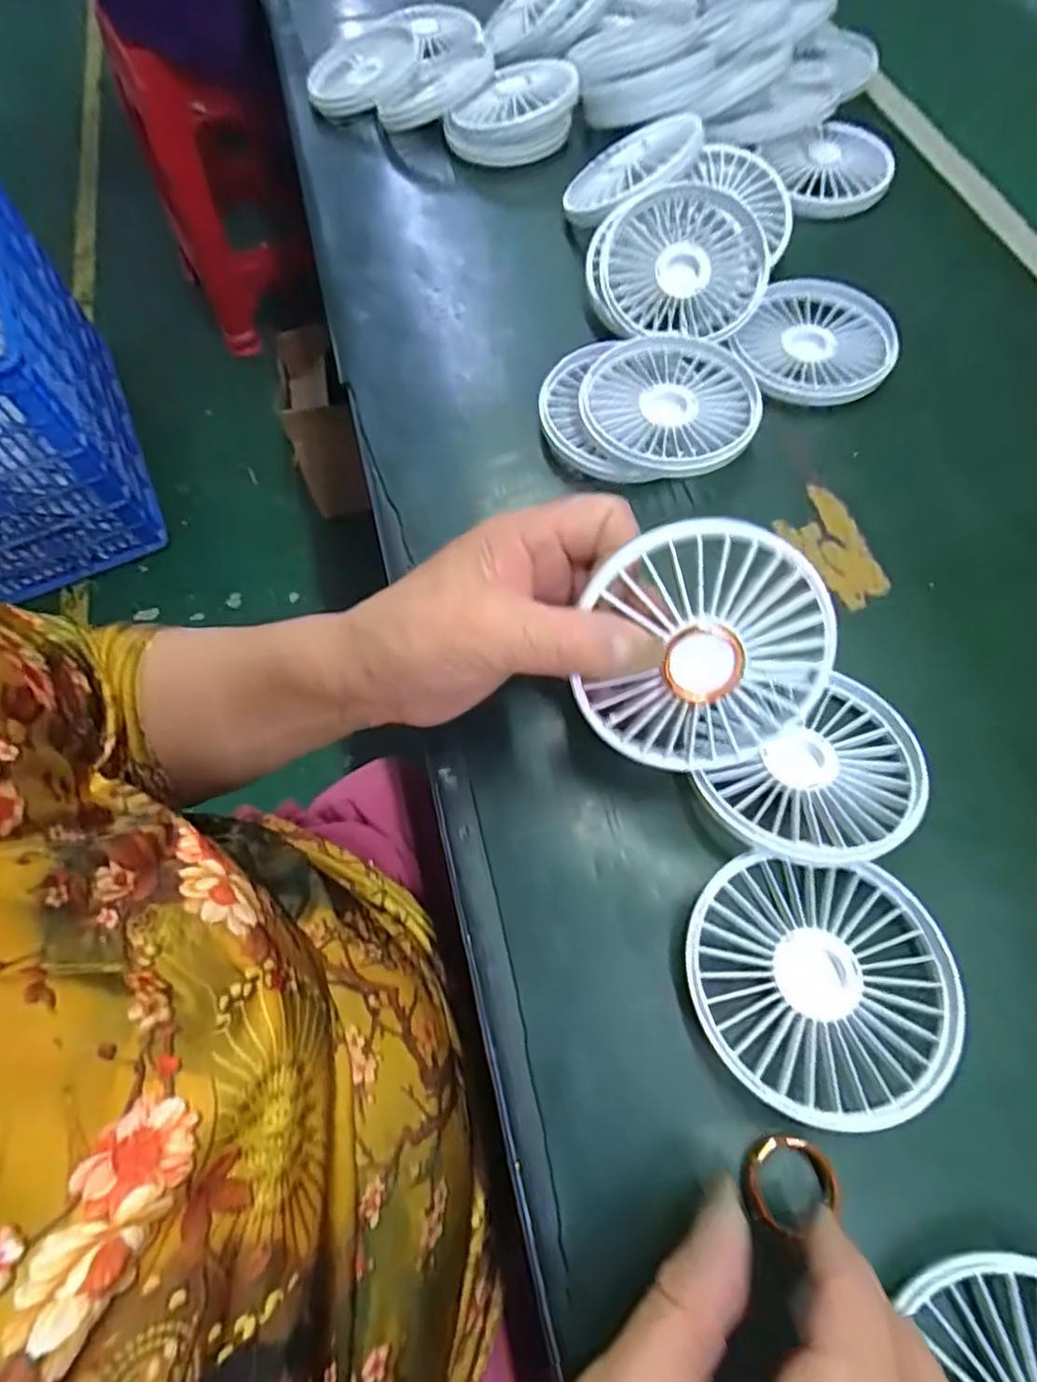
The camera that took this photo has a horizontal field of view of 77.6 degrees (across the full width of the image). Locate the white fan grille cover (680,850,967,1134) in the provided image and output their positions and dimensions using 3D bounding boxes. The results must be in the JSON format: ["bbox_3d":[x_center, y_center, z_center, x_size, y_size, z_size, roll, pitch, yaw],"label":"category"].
[{"bbox_3d":[0.106,0.102,0.227,0.087,0.019,0.081,7,66,5],"label":"white fan grille cover"}]

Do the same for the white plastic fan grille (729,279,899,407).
[{"bbox_3d":[0.168,-0.197,0.359,0.079,0.014,0.091,21,68,11],"label":"white plastic fan grille"}]

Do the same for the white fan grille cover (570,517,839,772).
[{"bbox_3d":[0.064,-0.012,0.221,0.082,0.088,0.010,6,25,1],"label":"white fan grille cover"}]

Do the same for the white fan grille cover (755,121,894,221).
[{"bbox_3d":[0.209,-0.350,0.431,0.081,0.016,0.076,-10,66,-3],"label":"white fan grille cover"}]

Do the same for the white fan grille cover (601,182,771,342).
[{"bbox_3d":[0.094,-0.239,0.365,0.089,0.021,0.089,3,90,3],"label":"white fan grille cover"}]

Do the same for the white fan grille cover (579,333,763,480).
[{"bbox_3d":[0.077,-0.150,0.331,0.086,0.014,0.091,8,69,5],"label":"white fan grille cover"}]

